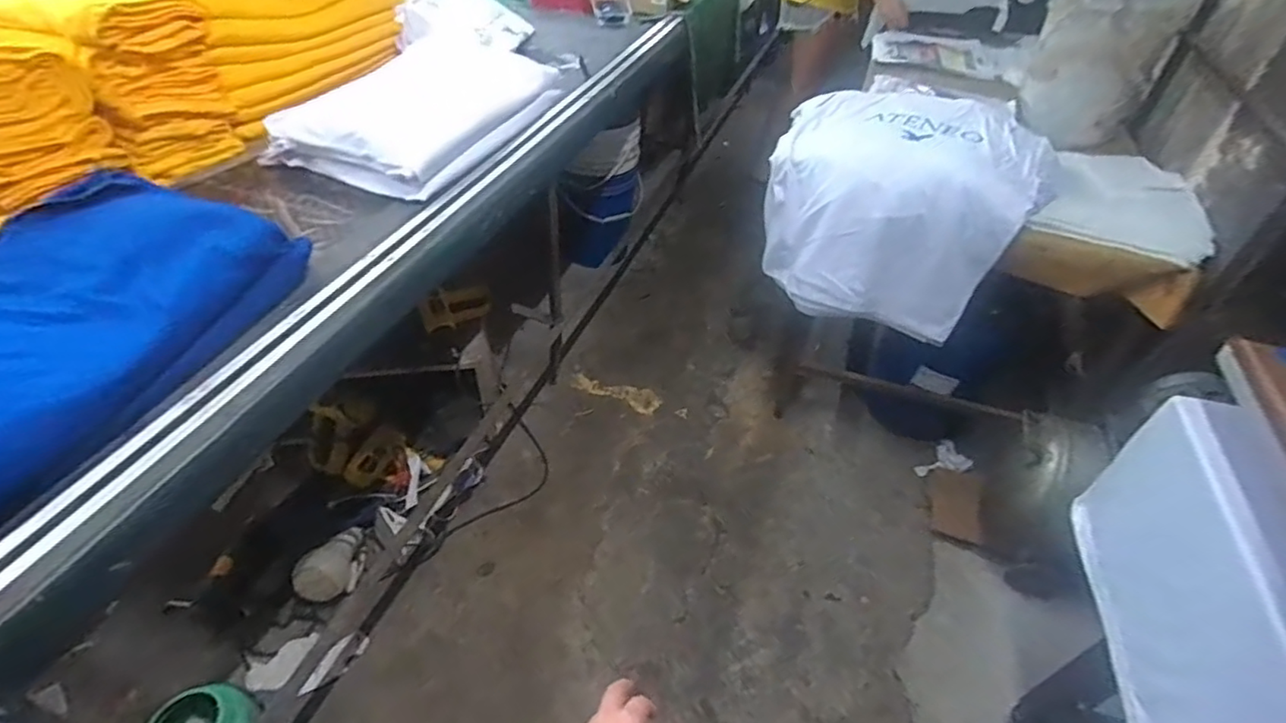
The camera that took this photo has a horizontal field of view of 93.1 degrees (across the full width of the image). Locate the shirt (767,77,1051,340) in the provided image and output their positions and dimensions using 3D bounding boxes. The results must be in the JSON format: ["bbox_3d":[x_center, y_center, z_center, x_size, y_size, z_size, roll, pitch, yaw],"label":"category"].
[{"bbox_3d":[0.637,-0.446,1.574,0.553,0.387,0.651,16,46,13],"label":"shirt"}]

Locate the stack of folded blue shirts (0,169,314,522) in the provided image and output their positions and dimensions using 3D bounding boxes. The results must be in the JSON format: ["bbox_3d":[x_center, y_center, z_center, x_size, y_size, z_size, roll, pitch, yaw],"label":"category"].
[{"bbox_3d":[-0.725,-0.047,0.767,0.374,0.112,0.572,13,45,10],"label":"stack of folded blue shirts"}]

